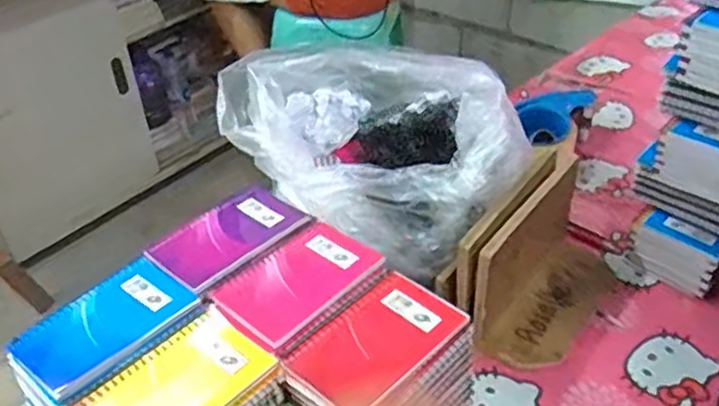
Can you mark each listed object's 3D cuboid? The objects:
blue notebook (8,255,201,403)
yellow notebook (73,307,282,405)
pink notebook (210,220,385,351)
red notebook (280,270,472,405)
[{"bbox_3d":[-0.207,0.098,0.574,0.084,0.013,0.134,30,49,34],"label":"blue notebook"},{"bbox_3d":[-0.135,0.140,0.521,0.091,0.010,0.132,29,49,33],"label":"yellow notebook"},{"bbox_3d":[-0.053,0.065,0.603,0.086,0.009,0.132,29,49,34],"label":"pink notebook"},{"bbox_3d":[0.014,0.108,0.550,0.131,0.011,0.082,-32,47,-31],"label":"red notebook"}]

